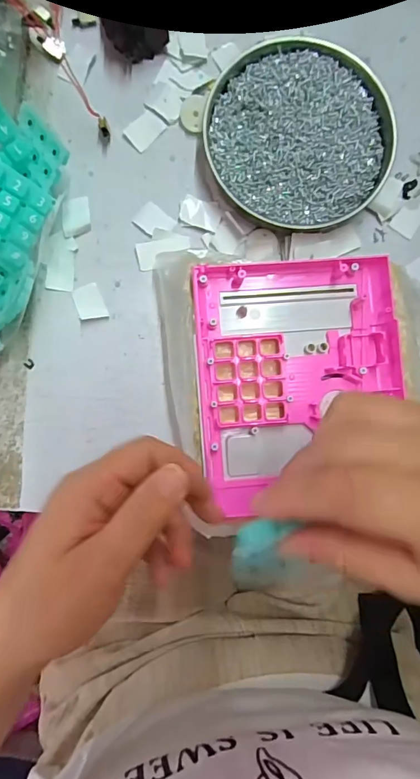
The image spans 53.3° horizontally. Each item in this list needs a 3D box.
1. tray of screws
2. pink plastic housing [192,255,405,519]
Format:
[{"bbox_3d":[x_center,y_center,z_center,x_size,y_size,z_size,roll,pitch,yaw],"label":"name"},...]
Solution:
[{"bbox_3d":[0.065,-0.184,0.309,0.134,0.023,0.131,2,88,-3],"label":"tray of screws"},{"bbox_3d":[0.059,-0.006,0.283,0.132,0.018,0.161,-3,91,-4],"label":"pink plastic housing"}]

